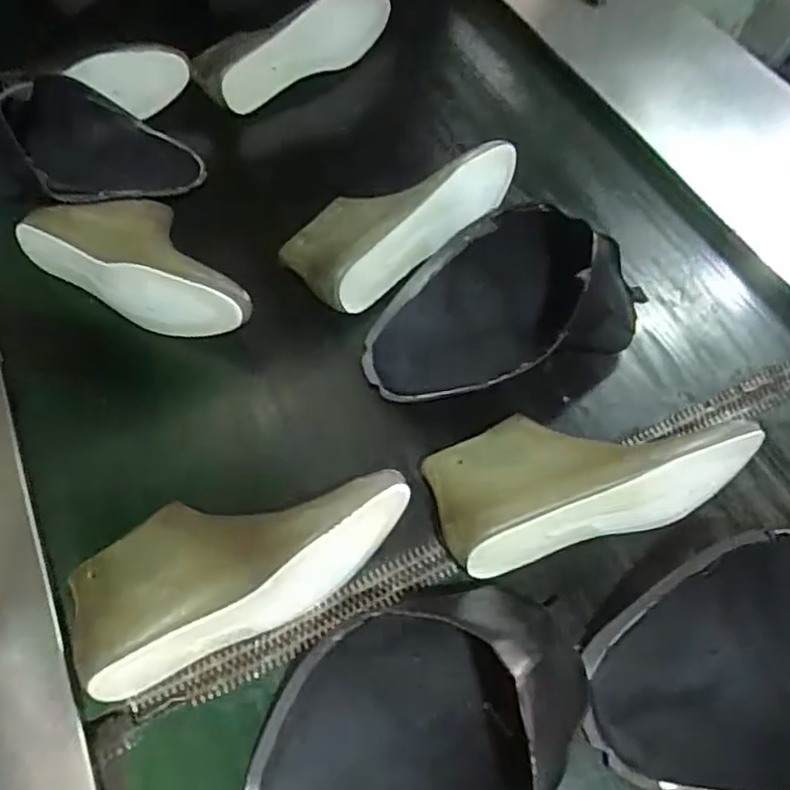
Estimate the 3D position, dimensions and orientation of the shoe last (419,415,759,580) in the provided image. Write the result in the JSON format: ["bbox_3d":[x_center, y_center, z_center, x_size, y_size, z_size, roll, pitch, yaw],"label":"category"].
[{"bbox_3d":[0.165,0.063,0.567,0.265,0.100,0.120,-13,63,-6],"label":"shoe last"}]

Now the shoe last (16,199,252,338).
[{"bbox_3d":[-0.259,-0.144,0.692,0.266,0.109,0.116,29,66,15],"label":"shoe last"}]

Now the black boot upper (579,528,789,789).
[{"bbox_3d":[0.308,0.202,0.501,0.316,0.111,0.176,-17,63,-8],"label":"black boot upper"}]

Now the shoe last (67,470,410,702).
[{"bbox_3d":[-0.126,0.127,0.536,0.269,0.093,0.121,-24,64,-11],"label":"shoe last"}]

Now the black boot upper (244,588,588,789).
[{"bbox_3d":[0.015,0.243,0.456,0.263,0.115,0.177,-26,65,-12],"label":"black boot upper"}]

